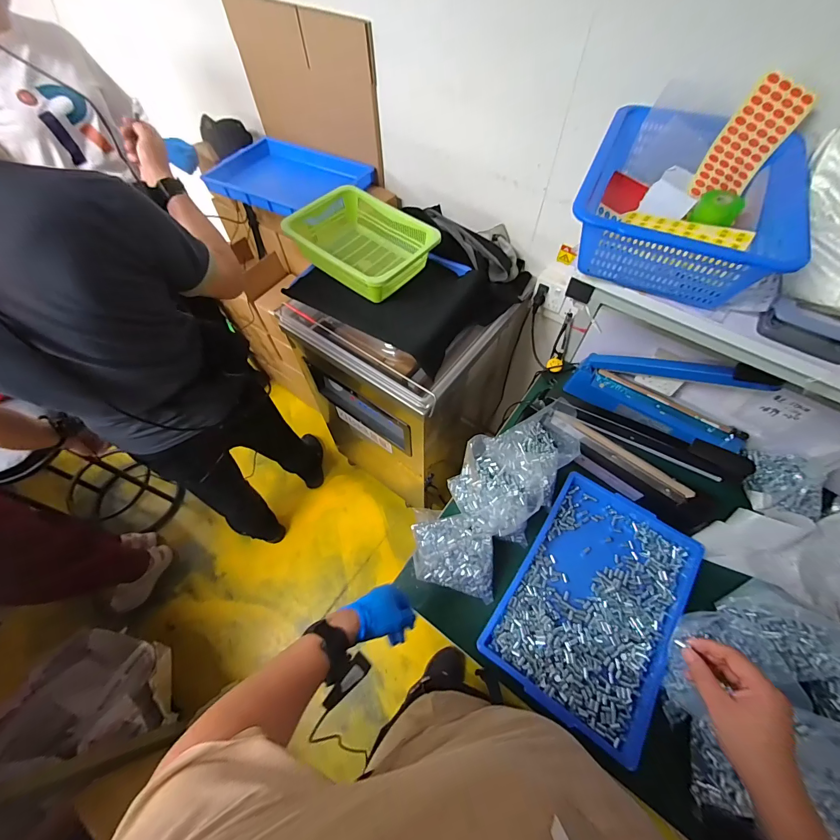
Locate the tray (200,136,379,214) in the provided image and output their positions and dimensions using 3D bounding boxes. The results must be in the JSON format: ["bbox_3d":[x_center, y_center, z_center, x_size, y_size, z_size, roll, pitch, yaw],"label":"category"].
[{"bbox_3d":[-0.384,-0.718,1.073,0.441,0.034,0.303,21,62,12],"label":"tray"}]

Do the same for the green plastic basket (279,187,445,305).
[{"bbox_3d":[-0.141,-0.427,0.880,0.314,0.123,0.245,34,65,19],"label":"green plastic basket"}]

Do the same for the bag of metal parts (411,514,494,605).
[{"bbox_3d":[0.067,0.273,0.727,0.159,0.073,0.155,-1,59,0],"label":"bag of metal parts"}]

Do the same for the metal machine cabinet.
[{"bbox_3d":[-0.008,-0.130,1.246,0.461,0.870,0.532,38,67,20],"label":"metal machine cabinet"}]

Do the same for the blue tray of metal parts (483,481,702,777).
[{"bbox_3d":[0.338,0.339,0.703,0.283,0.045,0.426,31,64,17],"label":"blue tray of metal parts"}]

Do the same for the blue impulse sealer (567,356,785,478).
[{"bbox_3d":[0.569,-0.061,0.815,0.405,0.239,0.101,38,67,20],"label":"blue impulse sealer"}]

